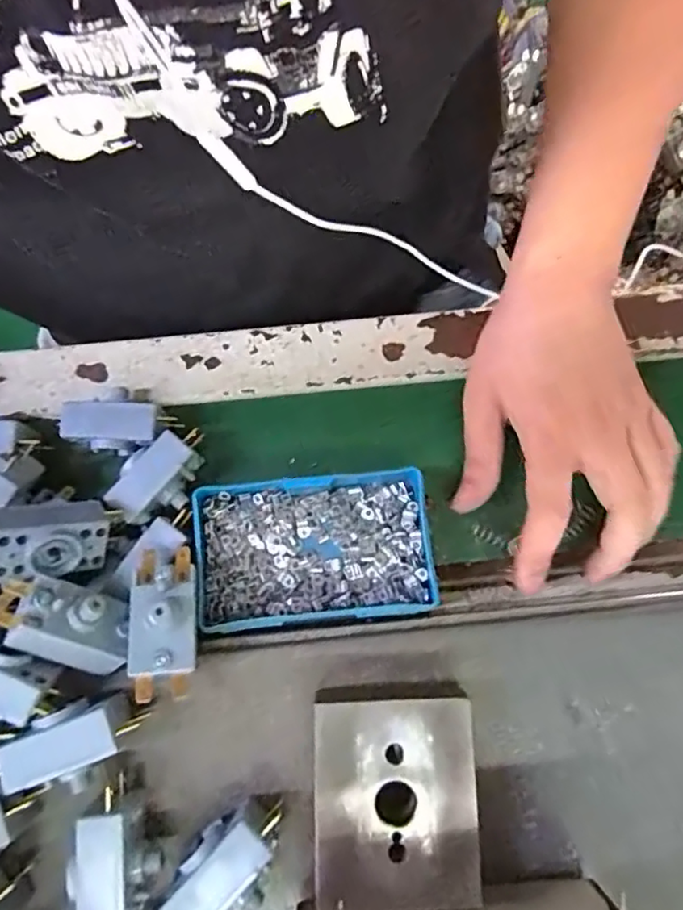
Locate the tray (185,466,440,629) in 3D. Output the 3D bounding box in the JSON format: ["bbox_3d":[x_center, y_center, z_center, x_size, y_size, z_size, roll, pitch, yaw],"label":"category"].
[{"bbox_3d":[-0.014,0.046,0.305,0.115,0.020,0.071,-6,79,-1],"label":"tray"}]

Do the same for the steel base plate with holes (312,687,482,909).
[{"bbox_3d":[0.022,0.143,0.258,0.065,0.026,0.083,-1,79,0],"label":"steel base plate with holes"}]

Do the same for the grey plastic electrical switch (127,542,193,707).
[{"bbox_3d":[-0.080,0.072,0.265,0.027,0.019,0.066,-6,62,-1],"label":"grey plastic electrical switch"}]

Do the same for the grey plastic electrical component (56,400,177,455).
[{"bbox_3d":[-0.115,-0.014,0.310,0.053,0.028,0.023,-1,79,0],"label":"grey plastic electrical component"}]

